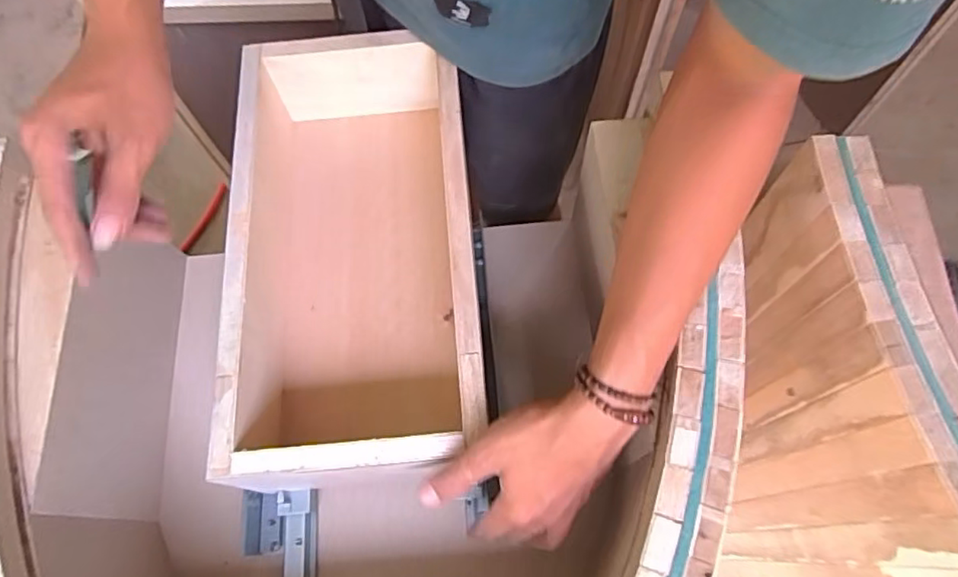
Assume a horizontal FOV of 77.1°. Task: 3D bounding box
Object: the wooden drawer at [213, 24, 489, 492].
[{"bbox_3d":[-0.108,-0.037,0.543,0.200,0.109,0.396,-6,65,0],"label":"wooden drawer"}]

